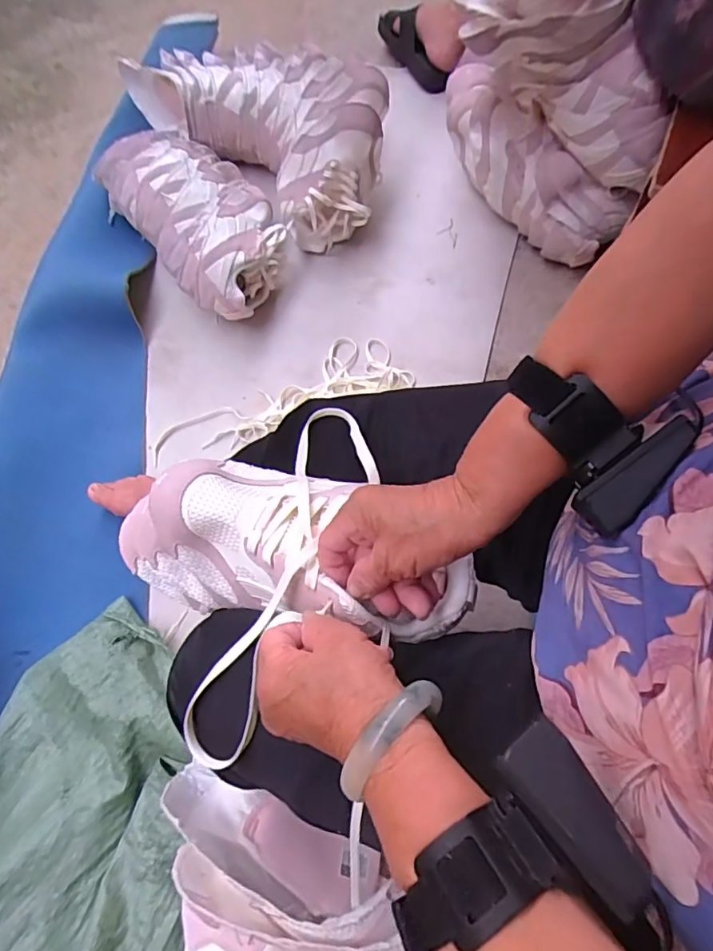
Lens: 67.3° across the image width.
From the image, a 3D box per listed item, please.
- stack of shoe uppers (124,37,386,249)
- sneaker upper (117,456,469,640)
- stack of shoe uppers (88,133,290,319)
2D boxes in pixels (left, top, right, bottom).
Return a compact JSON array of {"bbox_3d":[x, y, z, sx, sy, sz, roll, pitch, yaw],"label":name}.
[{"bbox_3d":[-0.164,-0.603,0.885,0.508,0.157,0.210,39,77,14],"label":"stack of shoe uppers"},{"bbox_3d":[-0.060,0.048,0.398,0.283,0.075,0.115,11,72,16],"label":"sneaker upper"},{"bbox_3d":[-0.245,-0.412,0.854,0.194,0.101,0.328,-43,75,-12],"label":"stack of shoe uppers"}]

